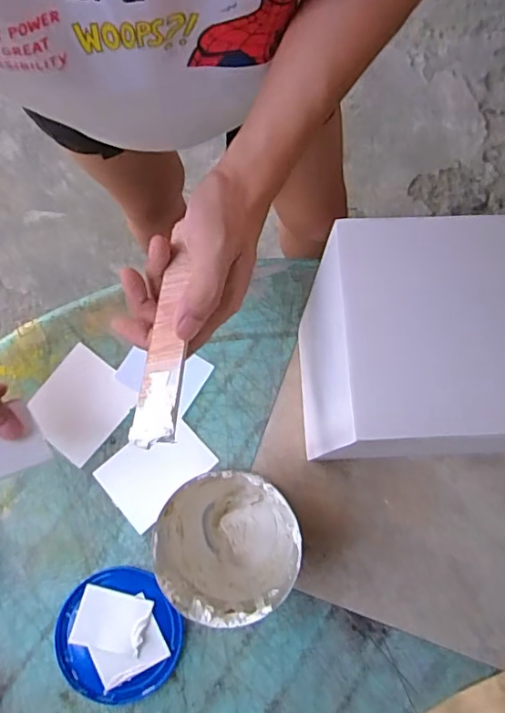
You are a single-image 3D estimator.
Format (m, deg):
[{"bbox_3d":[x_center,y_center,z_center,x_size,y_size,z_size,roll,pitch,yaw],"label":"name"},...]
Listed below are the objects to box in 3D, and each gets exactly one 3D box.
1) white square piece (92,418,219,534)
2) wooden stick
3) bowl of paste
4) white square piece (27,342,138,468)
[{"bbox_3d":[-0.085,0.099,0.478,0.089,0.004,0.066,-40,78,-13],"label":"white square piece"},{"bbox_3d":[-0.053,-0.009,0.330,0.027,0.005,0.137,-11,52,16],"label":"wooden stick"},{"bbox_3d":[-0.014,0.145,0.412,0.093,0.109,0.089,0,75,-1],"label":"bowl of paste"},{"bbox_3d":[-0.154,0.041,0.481,0.077,0.009,0.080,40,78,6],"label":"white square piece"}]

